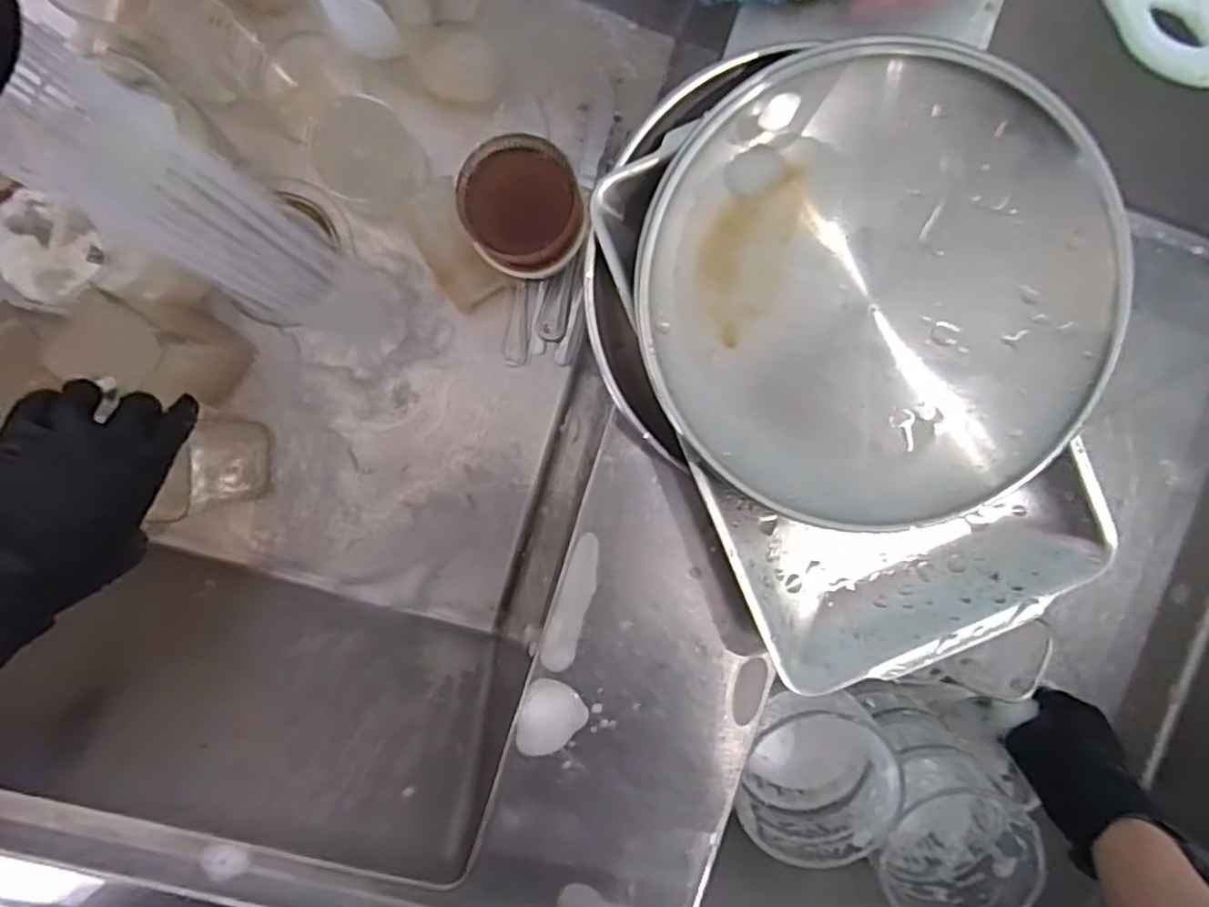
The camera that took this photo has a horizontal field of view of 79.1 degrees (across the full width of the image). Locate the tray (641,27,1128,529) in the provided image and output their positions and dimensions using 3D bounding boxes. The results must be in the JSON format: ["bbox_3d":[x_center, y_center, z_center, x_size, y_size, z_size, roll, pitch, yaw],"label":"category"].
[{"bbox_3d":[0.097,-0.059,0.261,0.162,0.024,0.163,-1,96,-5],"label":"tray"}]

